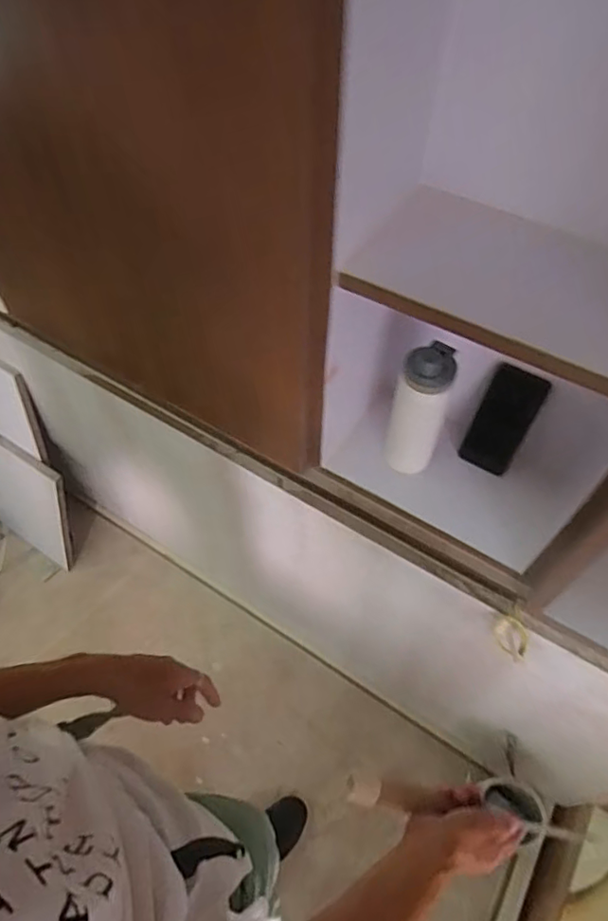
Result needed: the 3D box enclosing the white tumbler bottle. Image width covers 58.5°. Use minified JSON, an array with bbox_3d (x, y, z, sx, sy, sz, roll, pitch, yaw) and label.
[{"bbox_3d":[0.162,-0.063,0.774,0.081,0.232,0.079,17,57,11],"label":"white tumbler bottle"}]

